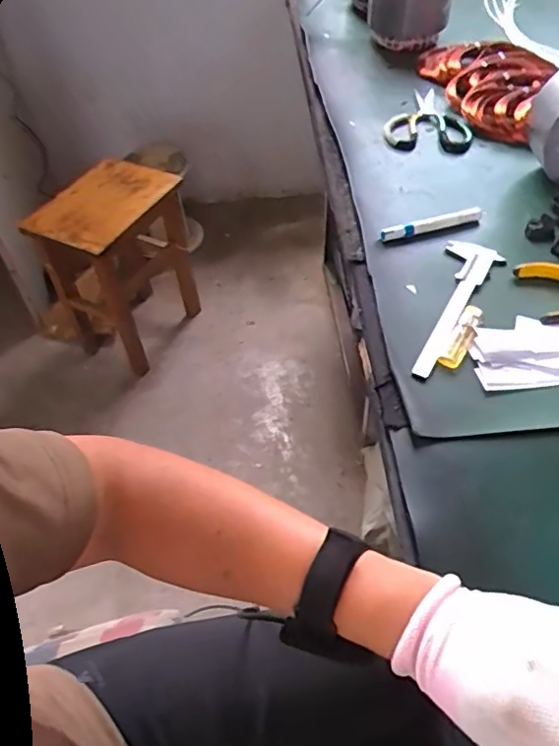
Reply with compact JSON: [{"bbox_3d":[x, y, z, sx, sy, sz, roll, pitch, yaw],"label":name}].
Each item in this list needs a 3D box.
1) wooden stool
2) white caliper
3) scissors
[{"bbox_3d":[-0.413,-0.272,1.466,0.278,0.441,0.309,27,57,22],"label":"wooden stool"},{"bbox_3d":[0.183,-0.082,0.635,0.063,0.007,0.216,27,57,22],"label":"white caliper"},{"bbox_3d":[0.230,-0.406,0.899,0.133,0.013,0.183,0,51,2],"label":"scissors"}]

